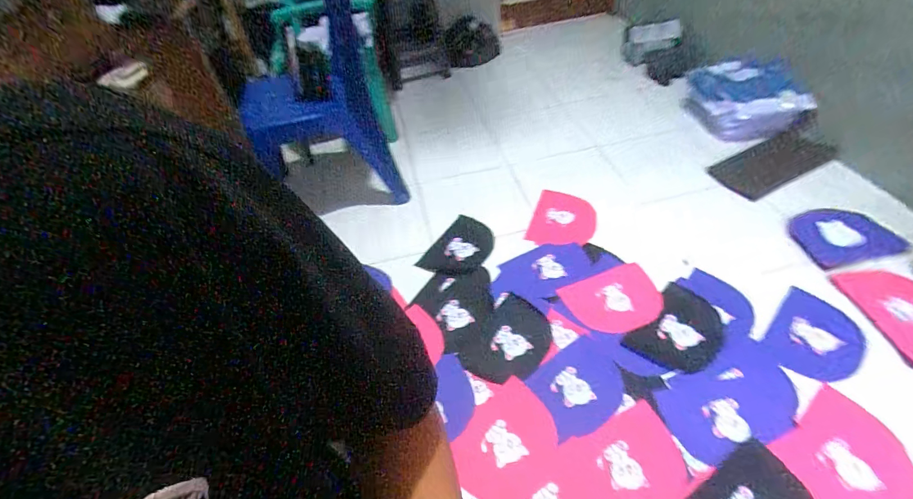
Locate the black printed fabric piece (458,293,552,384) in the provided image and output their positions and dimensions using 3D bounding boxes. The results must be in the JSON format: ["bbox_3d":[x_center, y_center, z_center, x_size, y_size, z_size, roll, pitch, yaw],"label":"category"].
[{"bbox_3d":[0.159,0.263,1.174,0.202,0.014,0.286,27,55,29],"label":"black printed fabric piece"}]

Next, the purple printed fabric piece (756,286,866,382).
[{"bbox_3d":[0.971,0.236,1.099,0.267,0.018,0.191,-37,53,-25],"label":"purple printed fabric piece"}]

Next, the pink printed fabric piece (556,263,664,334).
[{"bbox_3d":[0.478,0.153,1.235,0.278,0.019,0.202,-14,46,-6],"label":"pink printed fabric piece"}]

